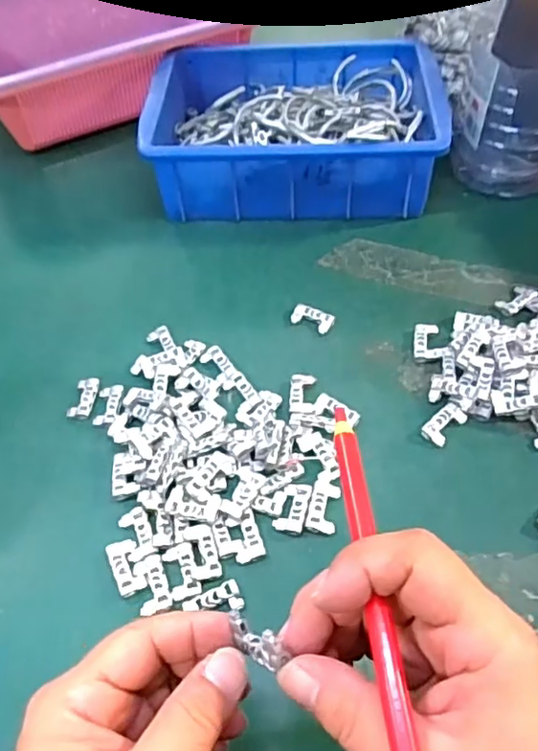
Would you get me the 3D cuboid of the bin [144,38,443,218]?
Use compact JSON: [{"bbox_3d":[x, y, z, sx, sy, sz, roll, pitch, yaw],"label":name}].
[{"bbox_3d":[0.022,-0.225,0.538,0.236,0.070,0.178,1,54,3],"label":"bin"}]

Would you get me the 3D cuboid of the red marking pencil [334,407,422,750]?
[{"bbox_3d":[0.036,0.081,0.195,0.010,0.004,0.162,-5,52,-1],"label":"red marking pencil"}]

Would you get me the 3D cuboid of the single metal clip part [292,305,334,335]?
[{"bbox_3d":[0.032,-0.042,0.443,0.031,0.005,0.017,25,58,19],"label":"single metal clip part"}]

